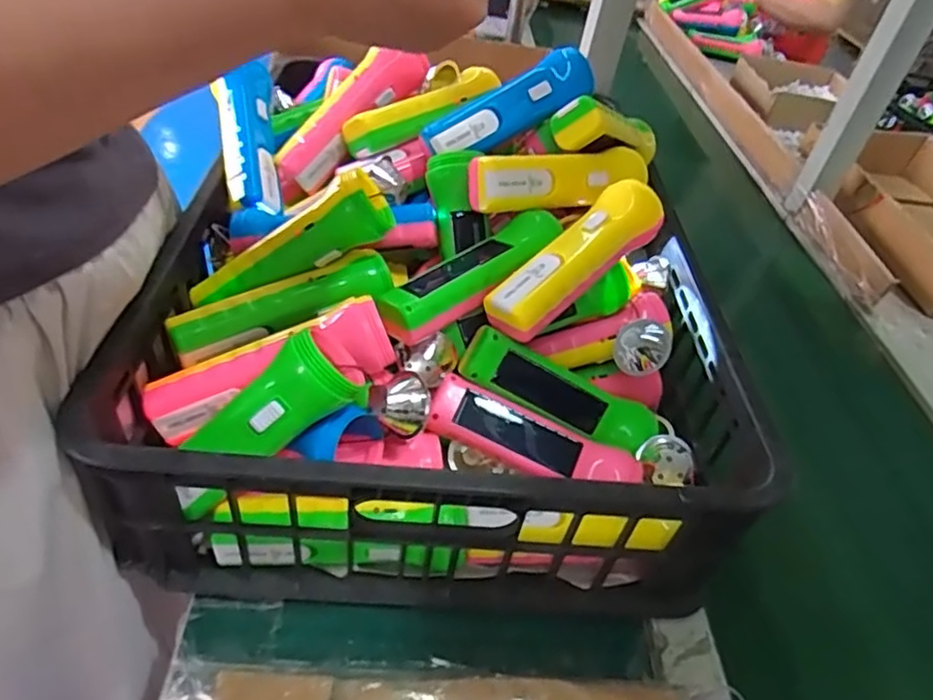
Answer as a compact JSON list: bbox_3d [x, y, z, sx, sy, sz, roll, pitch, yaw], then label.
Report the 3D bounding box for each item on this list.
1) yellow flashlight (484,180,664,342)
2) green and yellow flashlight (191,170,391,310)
[{"bbox_3d":[0.082,-0.066,0.471,0.166,0.031,0.045,-41,57,-22],"label":"yellow flashlight"},{"bbox_3d":[-0.131,-0.073,0.459,0.155,0.051,0.046,-27,44,6],"label":"green and yellow flashlight"}]

